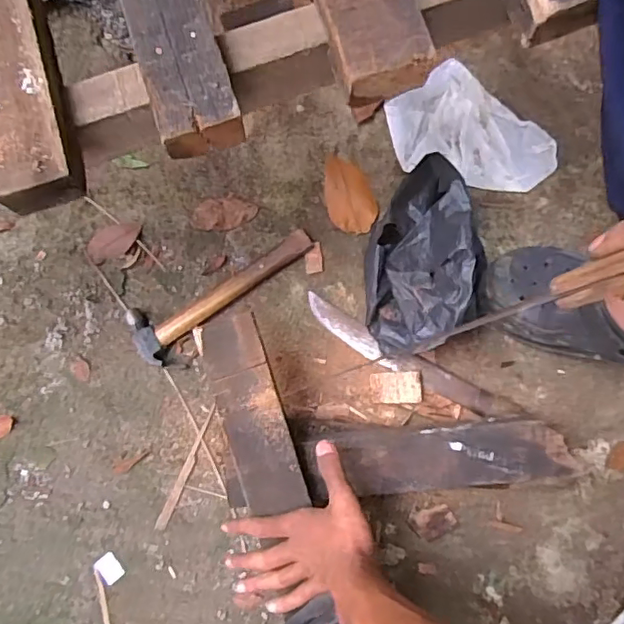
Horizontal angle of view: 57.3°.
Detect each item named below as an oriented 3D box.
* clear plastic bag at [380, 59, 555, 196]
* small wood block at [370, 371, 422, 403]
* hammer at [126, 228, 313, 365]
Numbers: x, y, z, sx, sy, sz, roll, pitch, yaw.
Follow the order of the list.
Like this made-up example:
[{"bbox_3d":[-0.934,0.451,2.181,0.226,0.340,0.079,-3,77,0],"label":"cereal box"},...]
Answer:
[{"bbox_3d":[0.203,-0.225,0.735,0.209,0.017,0.144,37,82,8],"label":"clear plastic bag"},{"bbox_3d":[0.098,0.088,0.668,0.059,0.010,0.036,0,79,1],"label":"small wood block"},{"bbox_3d":[-0.108,-0.027,0.700,0.241,0.026,0.067,-32,80,-5],"label":"hammer"}]

